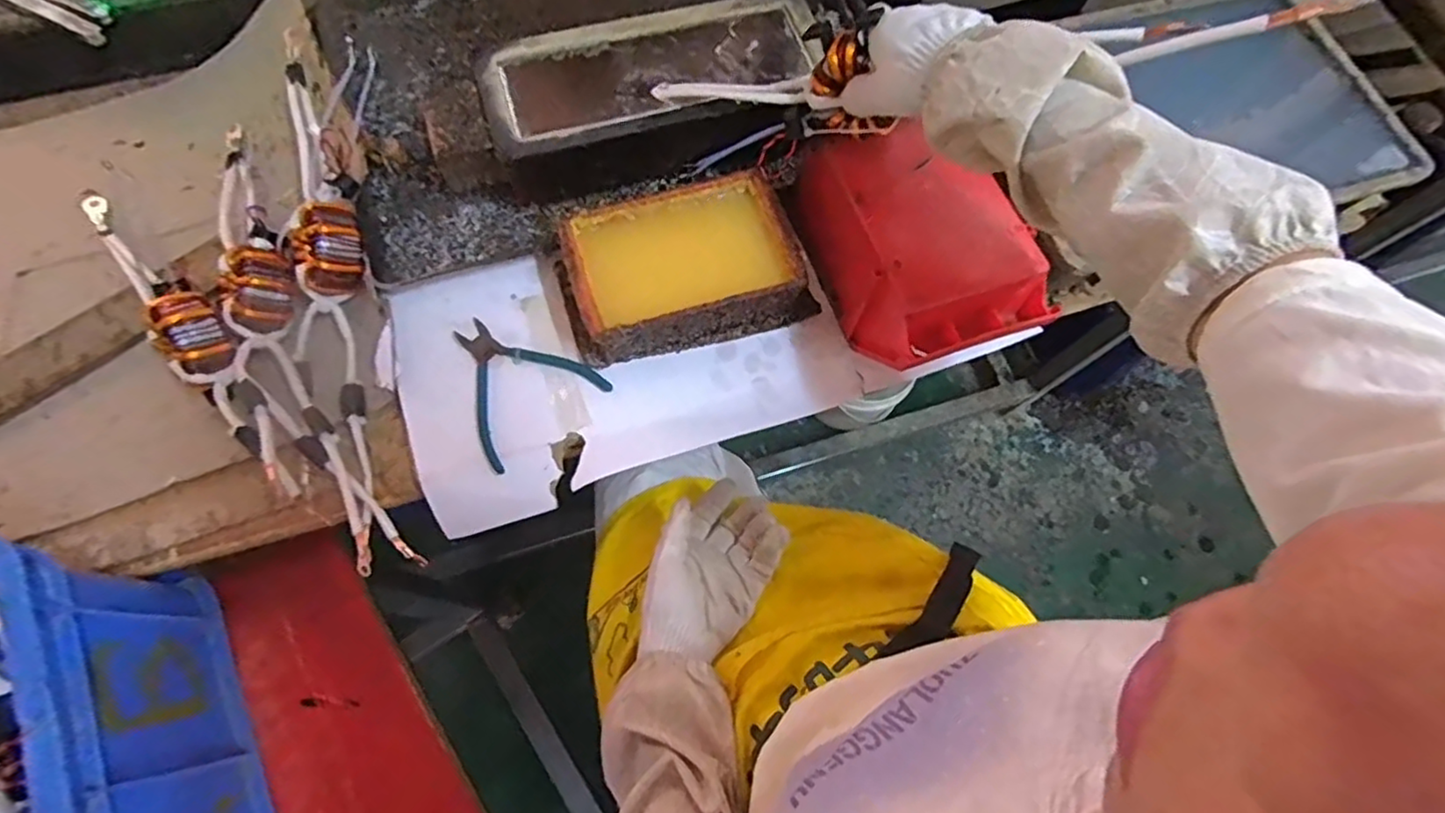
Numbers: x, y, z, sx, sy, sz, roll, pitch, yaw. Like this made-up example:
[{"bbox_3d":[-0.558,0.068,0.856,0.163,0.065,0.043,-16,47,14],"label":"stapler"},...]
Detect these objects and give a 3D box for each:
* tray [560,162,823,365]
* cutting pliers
[{"bbox_3d":[-0.037,-0.130,0.608,0.223,0.061,0.133,-17,72,-9],"label":"tray"},{"bbox_3d":[-0.193,-0.030,0.595,0.123,0.015,0.136,-37,76,-15],"label":"cutting pliers"}]

